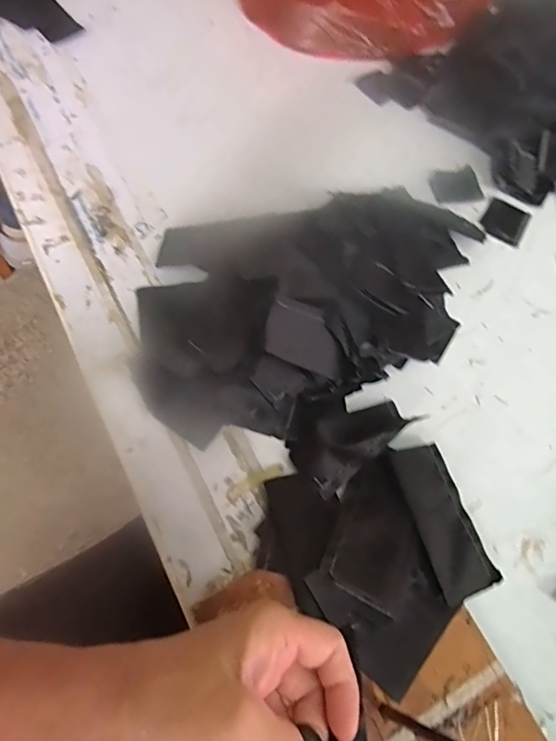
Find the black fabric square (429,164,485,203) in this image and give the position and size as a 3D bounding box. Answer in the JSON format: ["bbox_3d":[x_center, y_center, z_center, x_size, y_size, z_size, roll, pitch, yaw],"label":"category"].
[{"bbox_3d":[0.200,-0.209,0.558,0.054,0.004,0.044,-11,70,-6],"label":"black fabric square"}]

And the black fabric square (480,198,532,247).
[{"bbox_3d":[0.250,-0.163,0.544,0.046,0.004,0.051,29,71,11],"label":"black fabric square"}]

